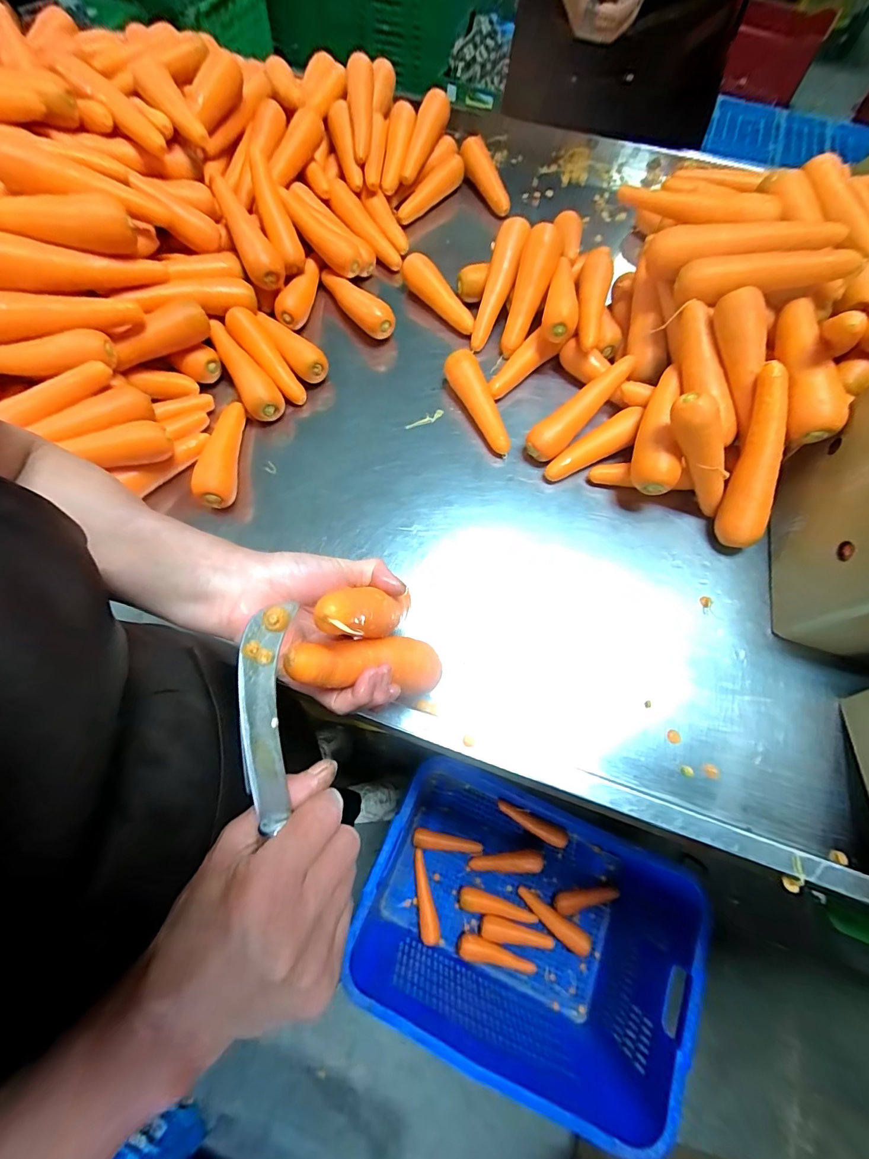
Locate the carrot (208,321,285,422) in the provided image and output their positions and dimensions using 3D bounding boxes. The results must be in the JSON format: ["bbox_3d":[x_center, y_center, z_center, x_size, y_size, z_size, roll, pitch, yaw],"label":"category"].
[{"bbox_3d":[-0.263,-0.295,0.592,0.048,0.040,0.181,-28,72,-11],"label":"carrot"}]

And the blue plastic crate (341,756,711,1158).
[{"bbox_3d":[0.182,0.694,0.889,0.614,0.314,0.423,24,70,8],"label":"blue plastic crate"}]

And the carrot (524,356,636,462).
[{"bbox_3d":[0.194,-0.226,0.572,0.042,0.053,0.187,40,73,13],"label":"carrot"}]

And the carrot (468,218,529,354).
[{"bbox_3d":[0.091,-0.437,0.633,0.051,0.046,0.189,22,108,7],"label":"carrot"}]

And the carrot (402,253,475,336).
[{"bbox_3d":[0.008,-0.446,0.668,0.035,0.037,0.175,-35,73,-14],"label":"carrot"}]

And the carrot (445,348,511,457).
[{"bbox_3d":[0.062,-0.243,0.583,0.039,0.043,0.169,-22,70,-9],"label":"carrot"}]

